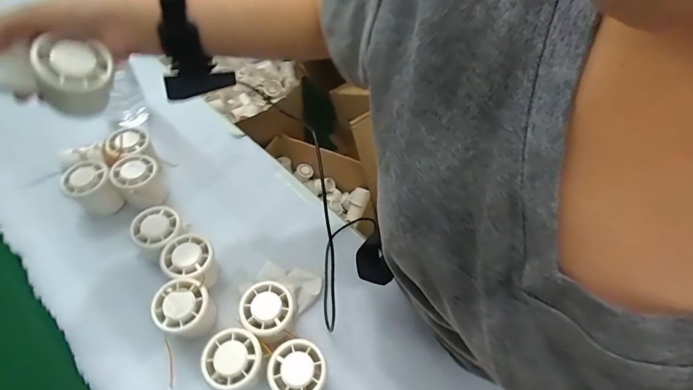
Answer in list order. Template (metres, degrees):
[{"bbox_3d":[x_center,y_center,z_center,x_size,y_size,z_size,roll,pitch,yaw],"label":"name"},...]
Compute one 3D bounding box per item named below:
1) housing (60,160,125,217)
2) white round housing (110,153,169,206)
[{"bbox_3d":[-0.332,-0.007,0.479,0.050,0.056,0.051,3,54,-4],"label":"housing"},{"bbox_3d":[-0.276,-0.015,0.490,0.052,0.063,0.059,-28,61,-23],"label":"white round housing"}]

